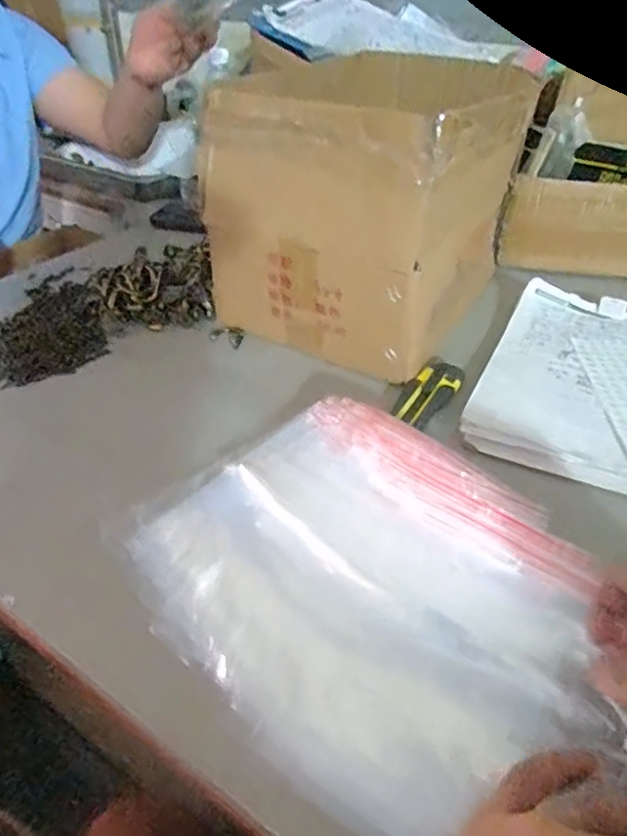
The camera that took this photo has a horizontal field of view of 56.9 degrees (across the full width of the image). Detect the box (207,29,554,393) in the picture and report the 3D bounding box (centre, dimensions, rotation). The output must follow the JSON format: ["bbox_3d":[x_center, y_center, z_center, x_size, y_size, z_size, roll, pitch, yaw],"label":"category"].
[{"bbox_3d":[0.072,-0.242,0.642,0.247,0.223,0.313,23,45,24],"label":"box"}]

